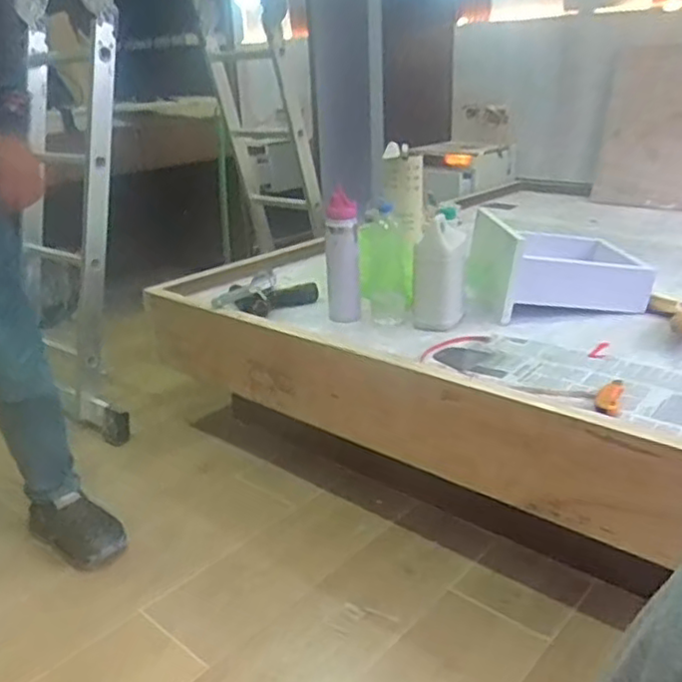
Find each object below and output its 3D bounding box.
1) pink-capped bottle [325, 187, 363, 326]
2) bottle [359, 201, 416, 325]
[{"bbox_3d":[0.004,-0.184,1.526,0.079,0.275,0.085,-1,22,3],"label":"pink-capped bottle"},{"bbox_3d":[0.102,-0.166,1.537,0.131,0.225,0.078,3,22,12],"label":"bottle"}]

